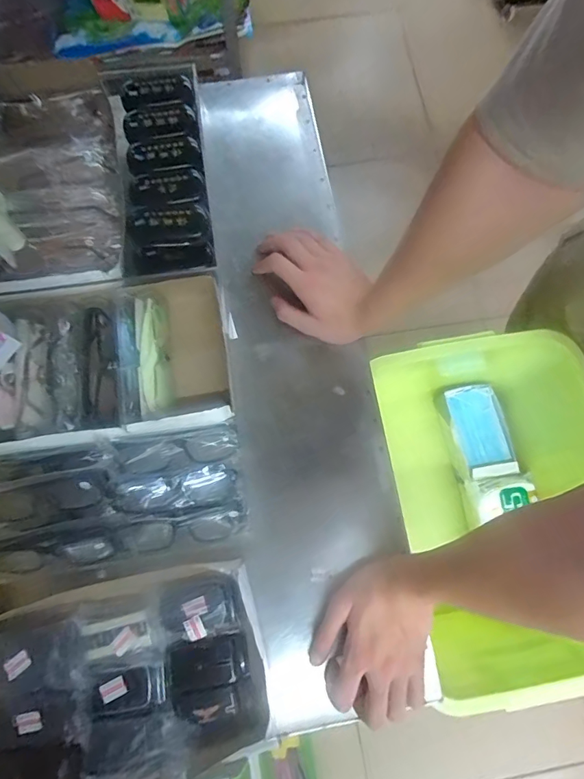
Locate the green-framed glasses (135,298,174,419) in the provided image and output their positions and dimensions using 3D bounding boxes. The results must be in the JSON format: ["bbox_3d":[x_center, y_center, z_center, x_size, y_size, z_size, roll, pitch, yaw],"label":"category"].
[{"bbox_3d":[-0.157,-0.038,0.488,0.031,0.023,0.129,-7,79,-3],"label":"green-framed glasses"}]

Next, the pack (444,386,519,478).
[{"bbox_3d":[0.379,0.079,0.860,0.099,0.029,0.178,-13,79,-4],"label":"pack"}]

